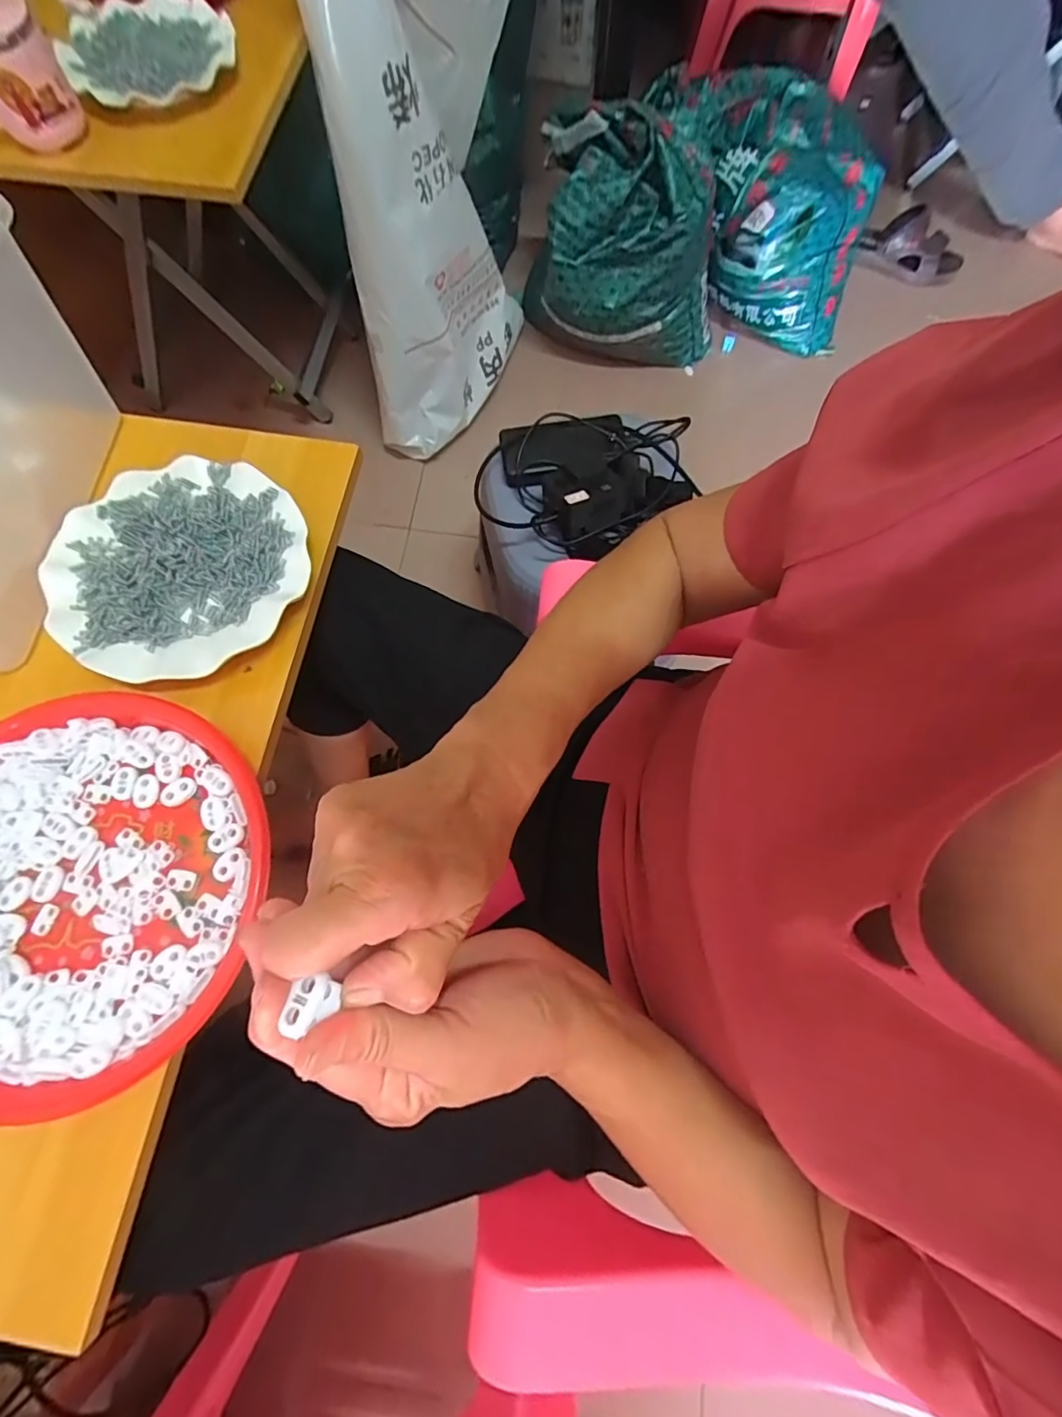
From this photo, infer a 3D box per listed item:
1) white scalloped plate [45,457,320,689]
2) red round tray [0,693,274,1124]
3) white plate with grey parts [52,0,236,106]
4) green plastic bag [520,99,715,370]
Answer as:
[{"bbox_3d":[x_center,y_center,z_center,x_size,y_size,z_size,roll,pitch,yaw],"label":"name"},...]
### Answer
[{"bbox_3d":[-0.261,-0.108,0.404,0.177,0.023,0.170,0,73,1],"label":"white scalloped plate"},{"bbox_3d":[-0.289,0.112,0.338,0.240,0.018,0.227,0,73,1],"label":"red round tray"},{"bbox_3d":[-0.409,-0.702,0.577,0.176,0.022,0.154,-8,73,-2],"label":"white plate with grey parts"},{"bbox_3d":[0.158,-0.765,0.913,0.337,0.305,0.166,22,75,7],"label":"green plastic bag"}]

